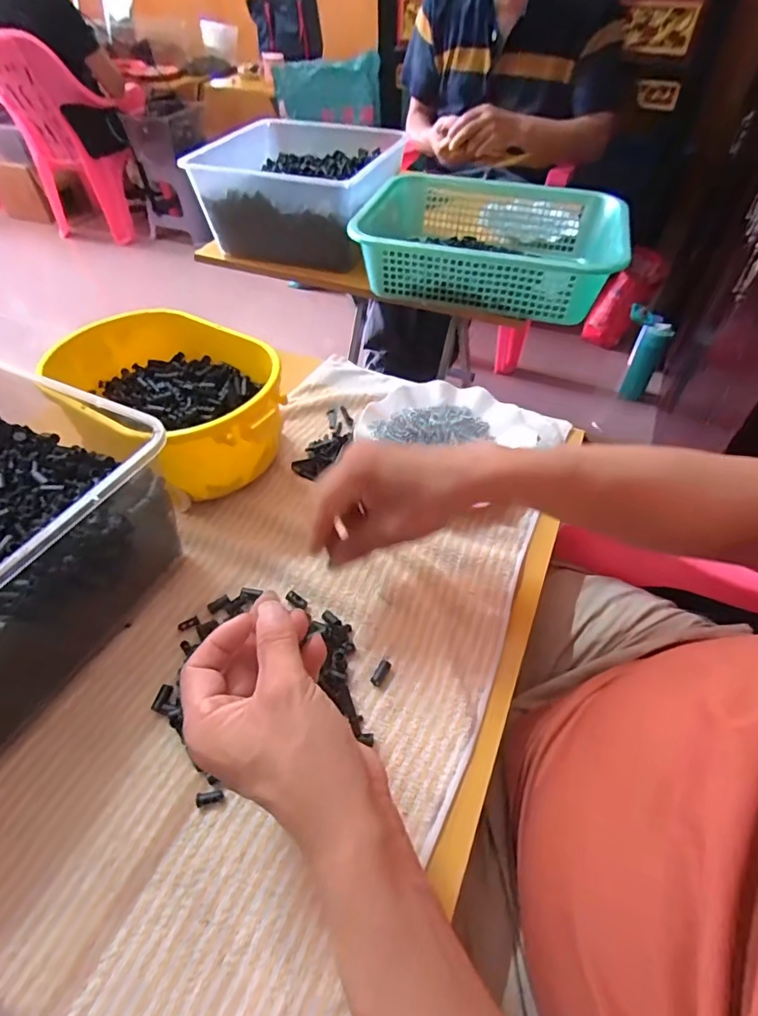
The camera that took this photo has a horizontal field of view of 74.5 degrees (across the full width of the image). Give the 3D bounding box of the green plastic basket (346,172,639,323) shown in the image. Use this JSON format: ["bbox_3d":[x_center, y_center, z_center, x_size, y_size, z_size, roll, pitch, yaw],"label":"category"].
[{"bbox_3d":[0.176,-0.421,0.796,0.387,0.097,0.297,11,50,10],"label":"green plastic basket"}]

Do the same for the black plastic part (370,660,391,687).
[{"bbox_3d":[0.002,0.124,0.375,0.008,0.010,0.020,28,55,22],"label":"black plastic part"}]

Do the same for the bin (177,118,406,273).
[{"bbox_3d":[-0.137,-0.557,0.887,0.323,0.144,0.308,11,50,10],"label":"bin"}]

